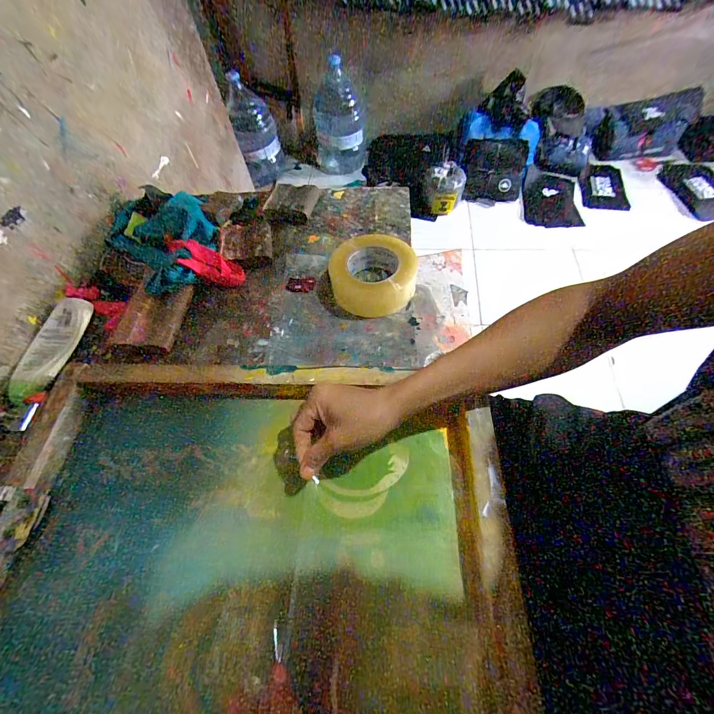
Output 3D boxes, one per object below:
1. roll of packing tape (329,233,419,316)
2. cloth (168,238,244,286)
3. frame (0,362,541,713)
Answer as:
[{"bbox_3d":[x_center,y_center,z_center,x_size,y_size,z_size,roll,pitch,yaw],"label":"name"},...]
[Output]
[{"bbox_3d":[0.027,-0.130,0.547,0.125,0.056,0.127,-2,58,3],"label":"roll of packing tape"},{"bbox_3d":[-0.243,-0.153,0.577,0.118,0.015,0.050,30,61,-11],"label":"cloth"},{"bbox_3d":[-0.125,0.214,0.349,0.550,0.057,0.449,2,59,3],"label":"frame"}]

